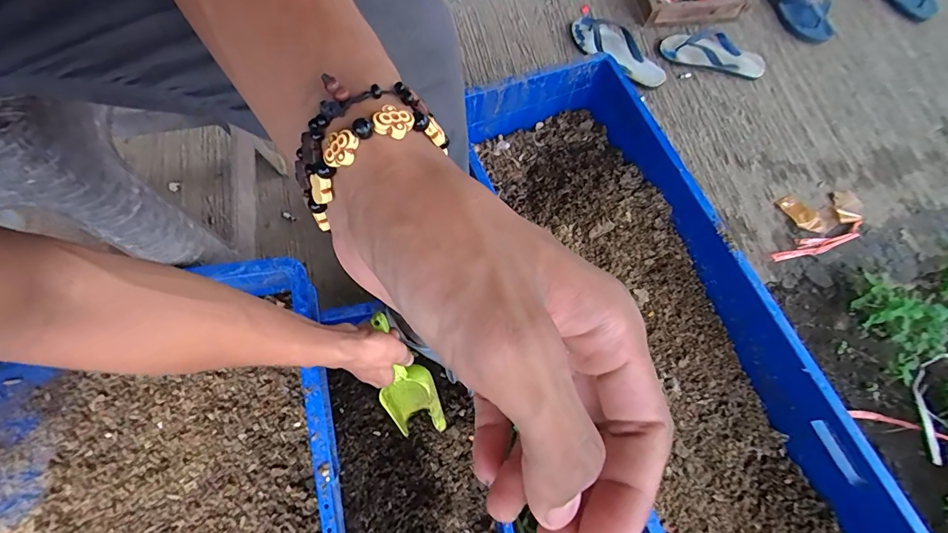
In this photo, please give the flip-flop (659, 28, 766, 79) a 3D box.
[{"bbox_3d":[0.573,-0.510,1.002,0.242,0.036,0.098,10,69,1],"label":"flip-flop"}]

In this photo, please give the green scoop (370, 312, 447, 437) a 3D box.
[{"bbox_3d":[-0.096,0.157,0.571,0.070,0.208,0.058,-18,40,-9],"label":"green scoop"}]

